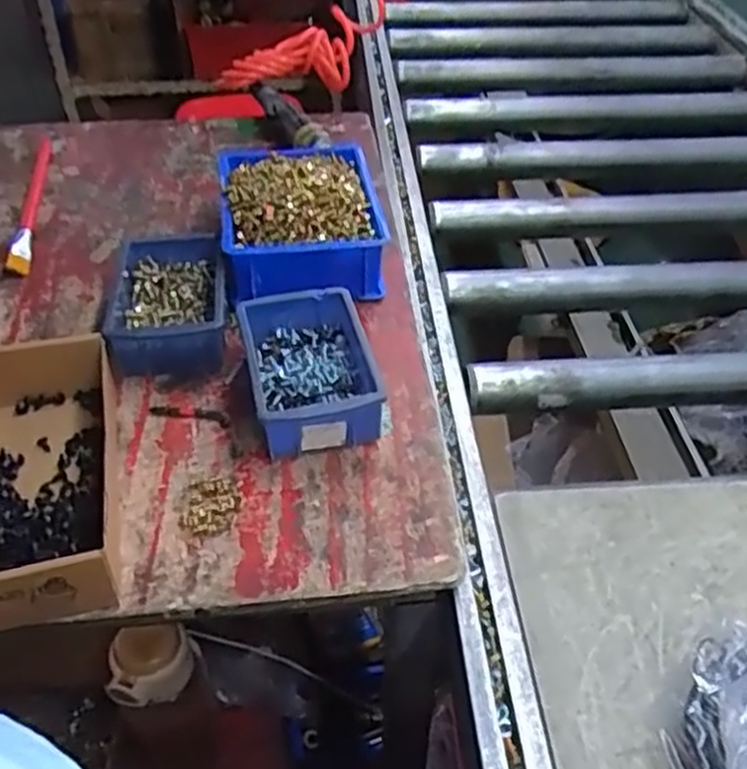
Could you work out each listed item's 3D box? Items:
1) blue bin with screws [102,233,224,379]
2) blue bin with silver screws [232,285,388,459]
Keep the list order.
[{"bbox_3d":[-0.180,-0.072,0.684,0.097,0.056,0.152,-6,43,-7],"label":"blue bin with screws"},{"bbox_3d":[-0.048,-0.015,0.615,0.101,0.067,0.141,-9,44,-10],"label":"blue bin with silver screws"}]

